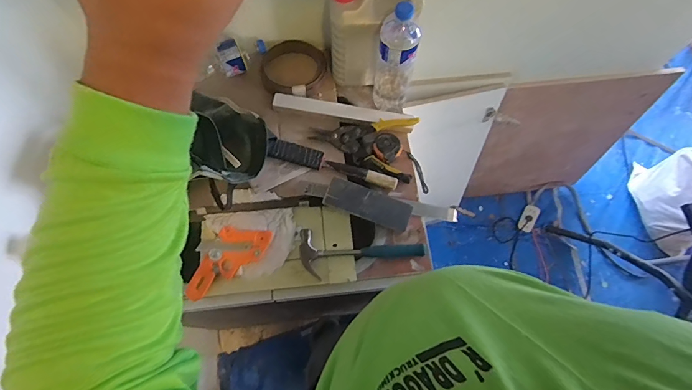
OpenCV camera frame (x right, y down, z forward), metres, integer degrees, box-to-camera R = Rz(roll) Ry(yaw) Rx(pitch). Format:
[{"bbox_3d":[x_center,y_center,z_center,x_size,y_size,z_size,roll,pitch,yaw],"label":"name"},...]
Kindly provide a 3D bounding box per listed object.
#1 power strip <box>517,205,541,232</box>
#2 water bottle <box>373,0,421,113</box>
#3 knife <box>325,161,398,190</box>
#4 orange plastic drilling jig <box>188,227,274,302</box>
[{"bbox_3d":[0.843,0.106,1.722,0.066,0.039,0.122,30,71,10],"label":"power strip"},{"bbox_3d":[0.102,-0.277,0.768,0.071,0.270,0.084,10,69,3],"label":"water bottle"},{"bbox_3d":[0.034,-0.045,0.801,0.153,0.022,0.025,16,69,5],"label":"knife"},{"bbox_3d":[-0.237,0.115,0.741,0.182,0.039,0.088,-34,73,-14],"label":"orange plastic drilling jig"}]

